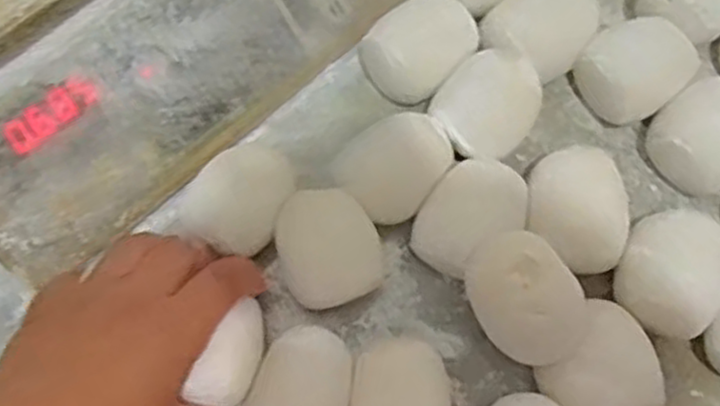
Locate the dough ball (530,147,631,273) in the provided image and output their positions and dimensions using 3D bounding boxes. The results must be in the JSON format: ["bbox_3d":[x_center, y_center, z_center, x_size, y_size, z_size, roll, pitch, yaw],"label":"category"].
[{"bbox_3d":[0.114,0.006,0.401,0.056,0.035,0.065,-29,76,-8],"label":"dough ball"}]

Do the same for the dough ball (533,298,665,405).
[{"bbox_3d":[0.122,0.085,0.376,0.051,0.039,0.061,39,77,10],"label":"dough ball"}]

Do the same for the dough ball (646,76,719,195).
[{"bbox_3d":[0.190,-0.037,0.412,0.056,0.045,0.052,0,74,0],"label":"dough ball"}]

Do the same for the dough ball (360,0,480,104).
[{"bbox_3d":[0.038,-0.086,0.419,0.061,0.042,0.045,-34,77,-9],"label":"dough ball"}]

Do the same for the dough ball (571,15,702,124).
[{"bbox_3d":[0.153,-0.073,0.420,0.052,0.046,0.050,0,74,0],"label":"dough ball"}]

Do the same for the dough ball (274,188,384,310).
[{"bbox_3d":[-0.016,0.026,0.396,0.049,0.034,0.057,-16,74,-5],"label":"dough ball"}]

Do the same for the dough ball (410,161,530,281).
[{"bbox_3d":[0.057,0.008,0.402,0.062,0.032,0.047,-38,77,-10],"label":"dough ball"}]

